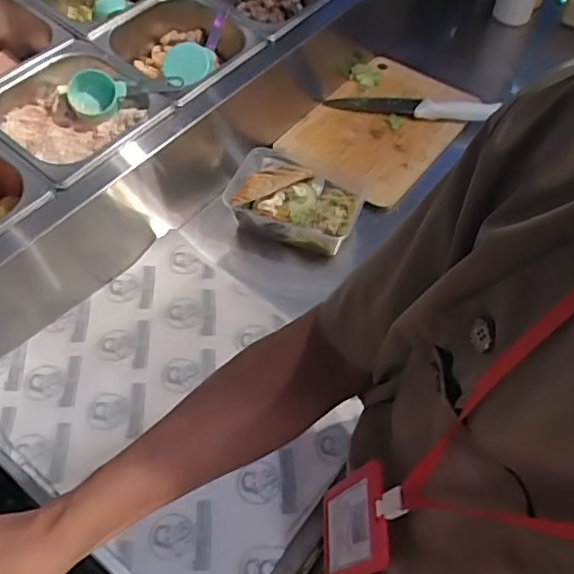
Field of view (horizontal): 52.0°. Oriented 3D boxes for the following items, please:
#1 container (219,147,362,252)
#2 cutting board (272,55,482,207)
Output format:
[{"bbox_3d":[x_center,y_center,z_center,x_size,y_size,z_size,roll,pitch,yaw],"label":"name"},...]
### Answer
[{"bbox_3d":[0.009,-0.114,0.781,0.170,0.058,0.127,21,57,12],"label":"container"},{"bbox_3d":[0.148,-0.254,0.902,0.199,0.022,0.323,32,59,19],"label":"cutting board"}]

